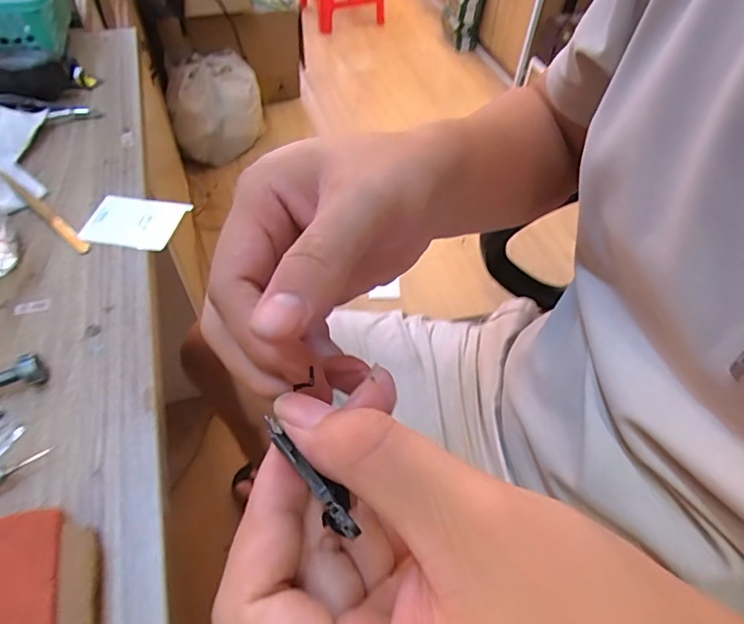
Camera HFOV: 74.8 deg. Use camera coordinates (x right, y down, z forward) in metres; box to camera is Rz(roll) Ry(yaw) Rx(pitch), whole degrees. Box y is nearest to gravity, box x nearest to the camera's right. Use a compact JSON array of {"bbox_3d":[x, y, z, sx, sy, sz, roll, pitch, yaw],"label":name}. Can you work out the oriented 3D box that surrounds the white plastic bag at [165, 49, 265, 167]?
[{"bbox_3d":[-0.509,-0.666,1.614,0.292,0.254,0.205,-22,57,-18],"label":"white plastic bag"}]

